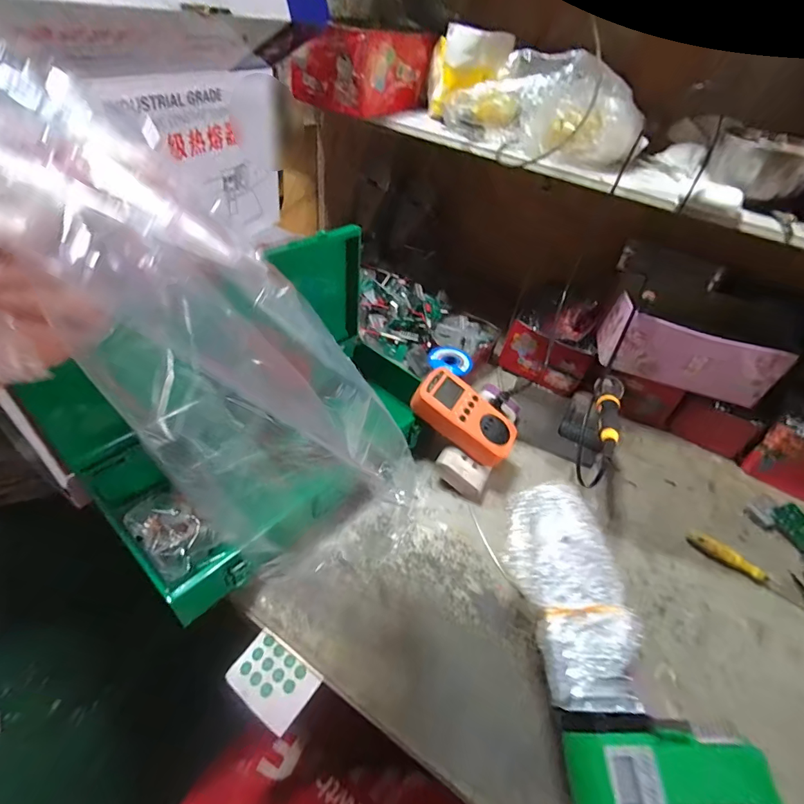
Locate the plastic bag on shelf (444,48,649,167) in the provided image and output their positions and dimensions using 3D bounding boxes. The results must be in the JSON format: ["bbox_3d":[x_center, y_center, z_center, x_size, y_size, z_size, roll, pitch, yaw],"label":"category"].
[{"bbox_3d":[0.170,-0.338,0.482,0.223,0.096,0.108,22,45,13],"label":"plastic bag on shelf"}]

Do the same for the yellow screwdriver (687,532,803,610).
[{"bbox_3d":[0.377,0.181,0.456,0.112,0.020,0.017,31,48,22],"label":"yellow screwdriver"}]

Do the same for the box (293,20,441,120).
[{"bbox_3d":[-0.051,-0.466,0.581,0.121,0.083,0.170,35,50,25],"label":"box"}]

